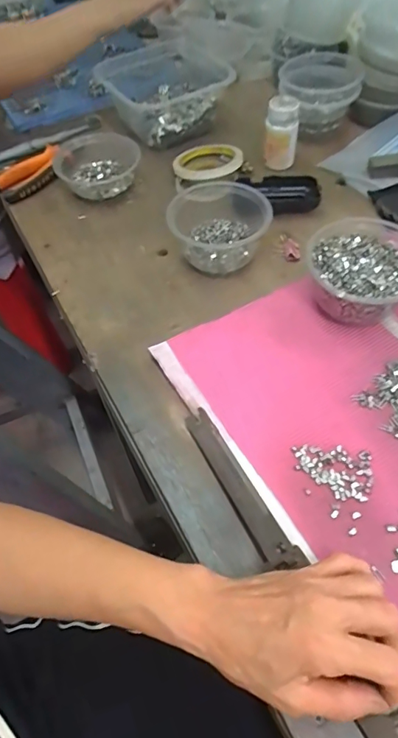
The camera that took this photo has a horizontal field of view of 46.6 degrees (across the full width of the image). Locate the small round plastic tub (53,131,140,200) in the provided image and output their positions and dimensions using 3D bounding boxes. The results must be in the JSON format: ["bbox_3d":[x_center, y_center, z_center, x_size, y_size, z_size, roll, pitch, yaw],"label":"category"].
[{"bbox_3d":[-0.142,-0.289,0.644,0.115,0.034,0.112,-2,57,3],"label":"small round plastic tub"}]

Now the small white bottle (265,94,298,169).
[{"bbox_3d":[0.113,-0.322,0.639,0.044,0.086,0.039,8,58,10],"label":"small white bottle"}]

